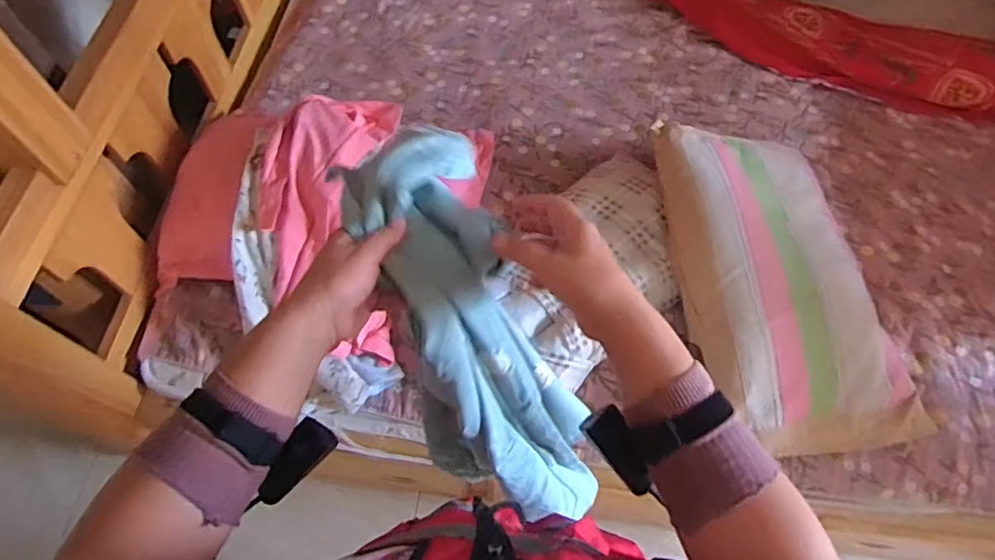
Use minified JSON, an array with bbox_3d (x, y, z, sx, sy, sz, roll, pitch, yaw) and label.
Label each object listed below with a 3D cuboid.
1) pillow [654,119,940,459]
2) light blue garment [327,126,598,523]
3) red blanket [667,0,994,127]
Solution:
[{"bbox_3d":[0.546,-0.006,1.176,0.377,0.186,0.625,-8,64,-4],"label":"pillow"},{"bbox_3d":[-0.009,0.105,0.653,0.160,0.537,0.078,-33,34,-15],"label":"light blue garment"},{"bbox_3d":[0.769,-0.632,1.514,1.233,0.136,0.225,27,67,12],"label":"red blanket"}]

